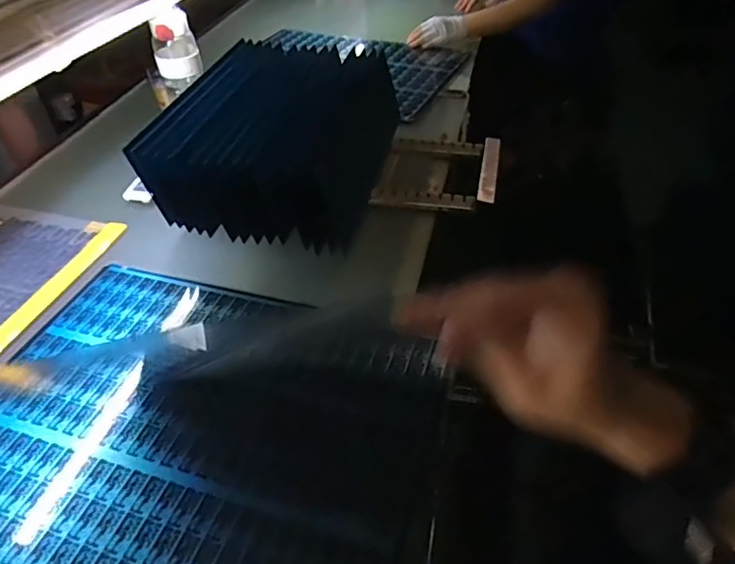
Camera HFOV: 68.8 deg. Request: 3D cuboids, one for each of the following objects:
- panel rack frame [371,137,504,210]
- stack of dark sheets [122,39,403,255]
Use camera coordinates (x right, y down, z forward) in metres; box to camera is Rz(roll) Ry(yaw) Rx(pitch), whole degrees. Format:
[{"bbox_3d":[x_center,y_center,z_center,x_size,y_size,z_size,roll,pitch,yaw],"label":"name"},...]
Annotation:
[{"bbox_3d":[0.125,-0.199,0.929,0.198,0.051,0.206,9,45,12],"label":"panel rack frame"},{"bbox_3d":[-0.126,-0.237,0.887,0.336,0.135,0.383,10,45,13],"label":"stack of dark sheets"}]

